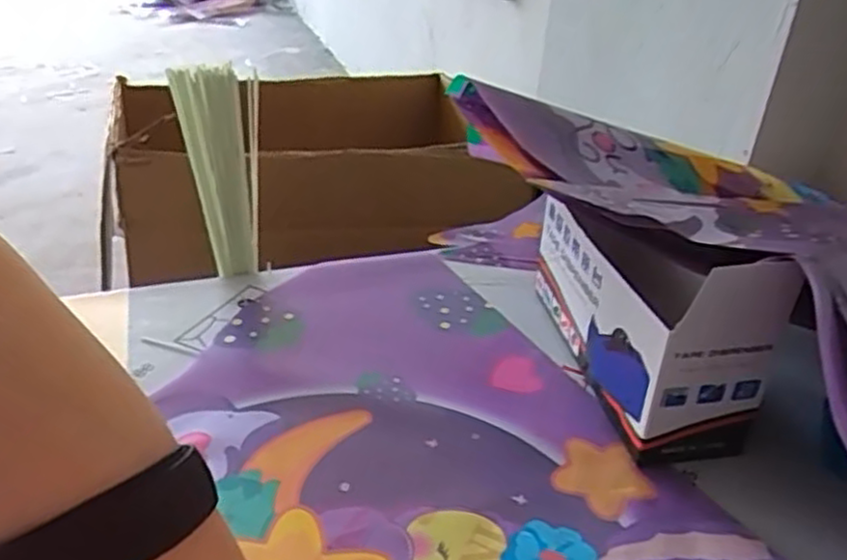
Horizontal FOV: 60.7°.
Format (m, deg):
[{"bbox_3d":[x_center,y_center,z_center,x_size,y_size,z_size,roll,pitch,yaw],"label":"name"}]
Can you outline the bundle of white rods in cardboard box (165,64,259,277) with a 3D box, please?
[{"bbox_3d":[-0.159,-0.078,0.585,0.058,0.186,0.027,-9,34,-16],"label":"bundle of white rods in cardboard box"}]

